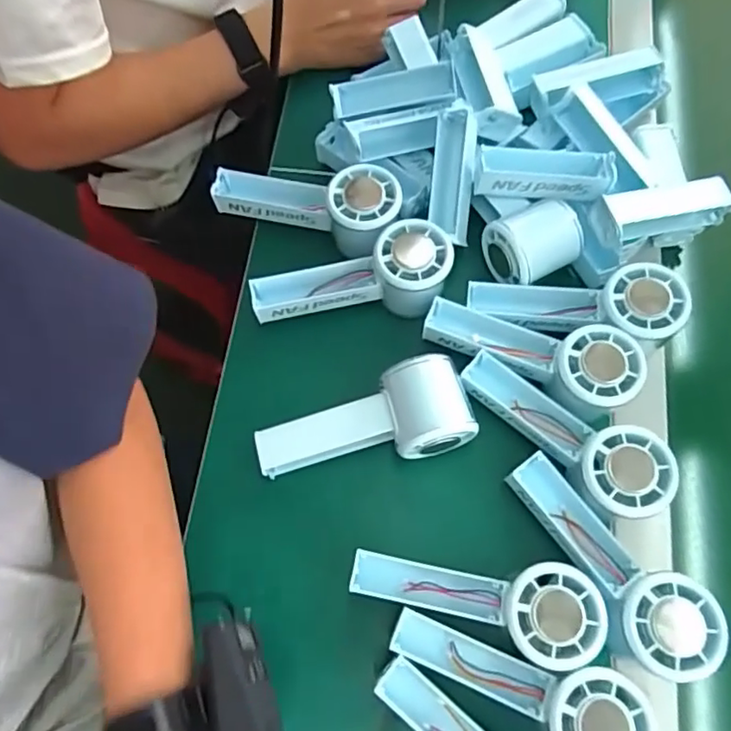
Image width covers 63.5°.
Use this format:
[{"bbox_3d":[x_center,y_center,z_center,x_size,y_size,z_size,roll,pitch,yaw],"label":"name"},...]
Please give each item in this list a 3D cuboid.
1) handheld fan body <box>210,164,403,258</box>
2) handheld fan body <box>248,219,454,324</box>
[{"bbox_3d":[-0.047,-0.126,0.470,0.151,0.039,0.060,10,69,19],"label":"handheld fan body"},{"bbox_3d":[-0.008,-0.063,0.455,0.153,0.055,0.056,-12,69,10],"label":"handheld fan body"}]

